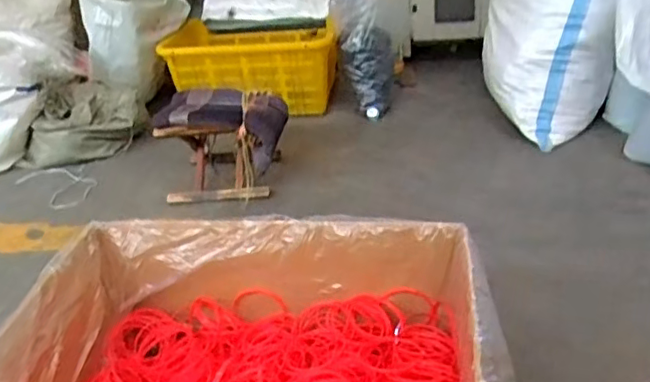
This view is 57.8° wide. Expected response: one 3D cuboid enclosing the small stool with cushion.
[{"bbox_3d":[-0.273,-0.143,1.647,0.329,0.243,0.244,-3,31,1],"label":"small stool with cushion"}]

